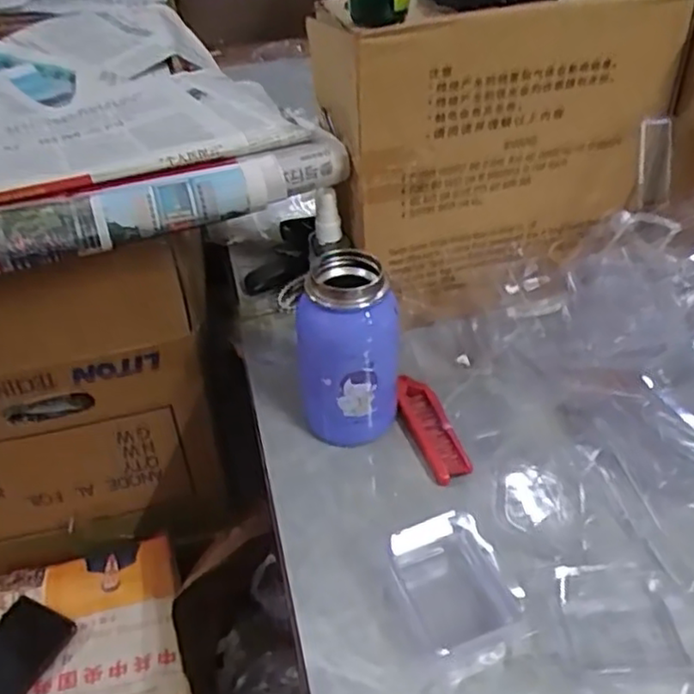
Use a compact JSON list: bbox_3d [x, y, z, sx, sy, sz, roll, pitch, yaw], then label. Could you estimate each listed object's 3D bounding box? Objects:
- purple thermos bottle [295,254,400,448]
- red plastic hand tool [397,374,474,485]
[{"bbox_3d":[0.001,0.005,0.506,0.073,0.134,0.059,-4,40,-4],"label":"purple thermos bottle"},{"bbox_3d":[0.063,0.060,0.536,0.031,0.015,0.104,-13,42,-14],"label":"red plastic hand tool"}]

